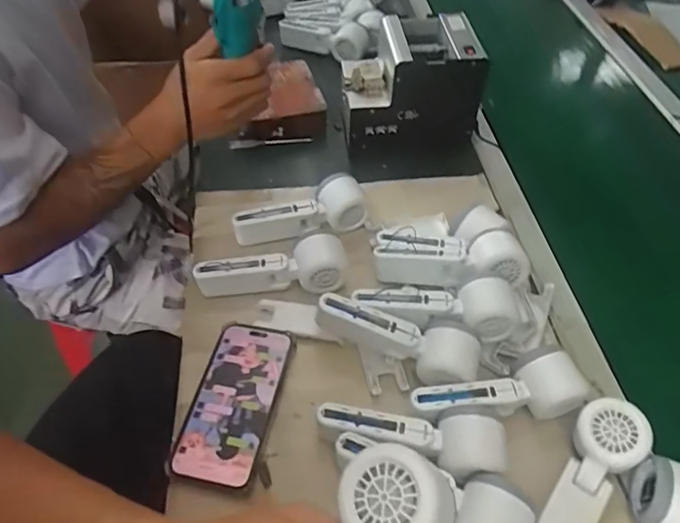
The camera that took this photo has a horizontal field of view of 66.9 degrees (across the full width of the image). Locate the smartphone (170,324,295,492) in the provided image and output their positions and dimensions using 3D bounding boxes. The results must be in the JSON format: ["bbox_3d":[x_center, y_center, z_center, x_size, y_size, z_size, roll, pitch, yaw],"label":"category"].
[{"bbox_3d":[-0.102,0.134,0.499,0.081,0.010,0.159,12,51,6],"label":"smartphone"}]

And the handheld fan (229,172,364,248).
[{"bbox_3d":[-0.049,-0.063,0.637,0.163,0.051,0.047,-10,52,-12],"label":"handheld fan"}]

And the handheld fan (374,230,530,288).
[{"bbox_3d":[0.124,-0.003,0.591,0.166,0.049,0.057,1,49,16],"label":"handheld fan"}]

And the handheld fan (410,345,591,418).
[{"bbox_3d":[0.149,0.127,0.487,0.157,0.051,0.052,-10,52,-12],"label":"handheld fan"}]

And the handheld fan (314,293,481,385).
[{"bbox_3d":[0.061,0.074,0.518,0.159,0.056,0.057,21,52,13],"label":"handheld fan"}]

